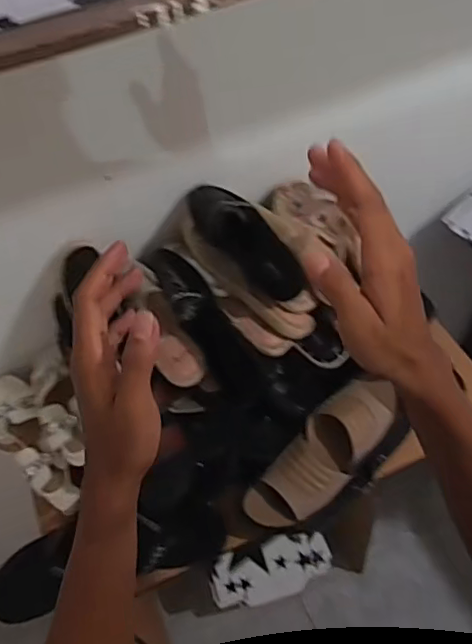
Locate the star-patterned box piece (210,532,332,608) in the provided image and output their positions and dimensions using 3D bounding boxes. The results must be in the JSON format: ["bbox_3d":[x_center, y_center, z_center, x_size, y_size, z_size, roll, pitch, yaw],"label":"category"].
[{"bbox_3d":[0.079,0.565,1.387,0.281,0.050,0.170,-16,81,-4],"label":"star-patterned box piece"}]

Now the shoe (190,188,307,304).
[{"bbox_3d":[0.015,-0.123,0.858,0.223,0.080,0.083,45,69,5],"label":"shoe"}]

